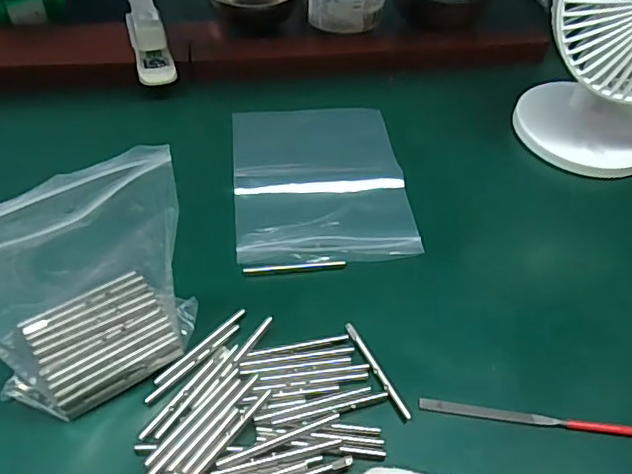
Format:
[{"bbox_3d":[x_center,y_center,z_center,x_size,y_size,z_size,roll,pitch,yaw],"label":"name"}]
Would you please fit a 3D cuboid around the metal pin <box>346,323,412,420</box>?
[{"bbox_3d":[0.041,0.088,0.385,0.006,0.004,0.077,-20,54,-21],"label":"metal pin"}]

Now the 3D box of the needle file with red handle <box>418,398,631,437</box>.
[{"bbox_3d":[0.147,0.117,0.369,0.158,0.006,0.008,8,49,2],"label":"needle file with red handle"}]

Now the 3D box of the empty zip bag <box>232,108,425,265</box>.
[{"bbox_3d":[0.002,-0.058,0.513,0.147,0.005,0.202,-2,49,-7],"label":"empty zip bag"}]

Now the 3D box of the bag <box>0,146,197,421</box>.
[{"bbox_3d":[-0.142,0.029,0.324,0.142,0.152,0.071,-25,55,-24],"label":"bag"}]

